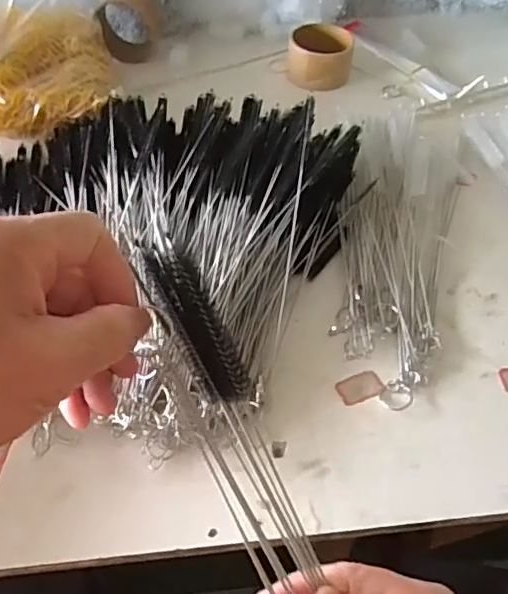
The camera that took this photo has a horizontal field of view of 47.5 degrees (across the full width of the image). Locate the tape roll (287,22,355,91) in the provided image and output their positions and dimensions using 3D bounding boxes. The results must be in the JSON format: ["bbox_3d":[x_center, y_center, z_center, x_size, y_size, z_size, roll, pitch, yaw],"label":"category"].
[{"bbox_3d":[0.082,-0.299,0.721,0.078,0.051,0.078,1,51,-1],"label":"tape roll"}]

